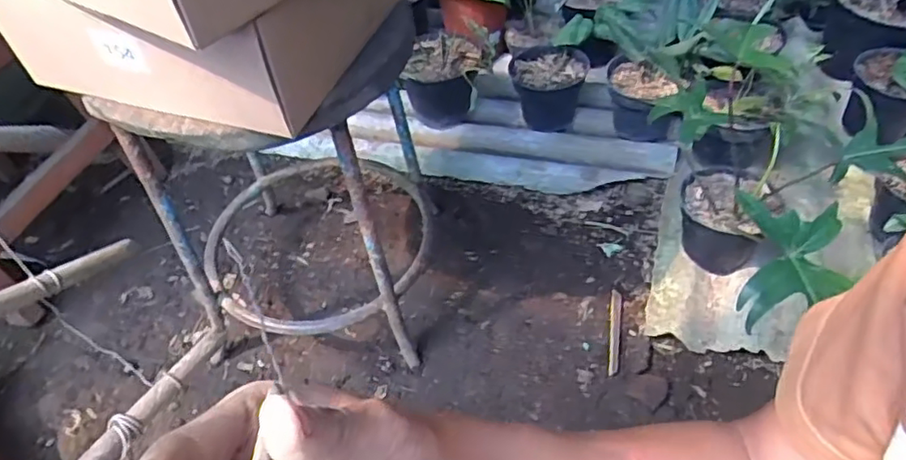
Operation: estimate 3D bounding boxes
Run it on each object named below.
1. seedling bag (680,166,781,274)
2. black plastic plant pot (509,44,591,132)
[{"bbox_3d":[0.347,-0.006,0.798,0.114,0.104,0.124,9,48,15],"label":"seedling bag"},{"bbox_3d":[0.155,-0.227,1.010,0.111,0.109,0.108,-3,46,3],"label":"black plastic plant pot"}]

